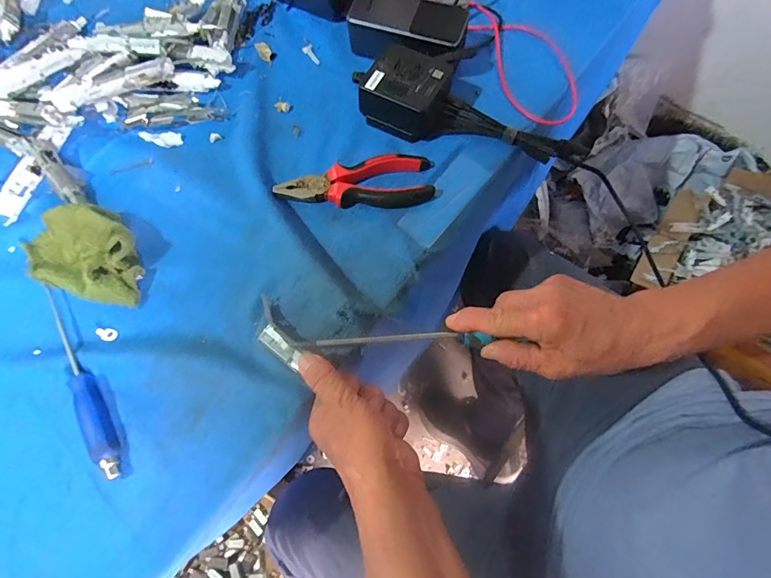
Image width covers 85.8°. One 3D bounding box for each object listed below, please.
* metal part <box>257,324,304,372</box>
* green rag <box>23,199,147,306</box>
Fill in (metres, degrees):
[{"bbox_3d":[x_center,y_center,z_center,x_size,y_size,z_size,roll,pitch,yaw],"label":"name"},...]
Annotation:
[{"bbox_3d":[-0.088,0.050,0.357,0.044,0.013,0.020,42,75,10],"label":"metal part"},{"bbox_3d":[-0.286,-0.040,0.389,0.128,0.040,0.082,18,70,8],"label":"green rag"}]

